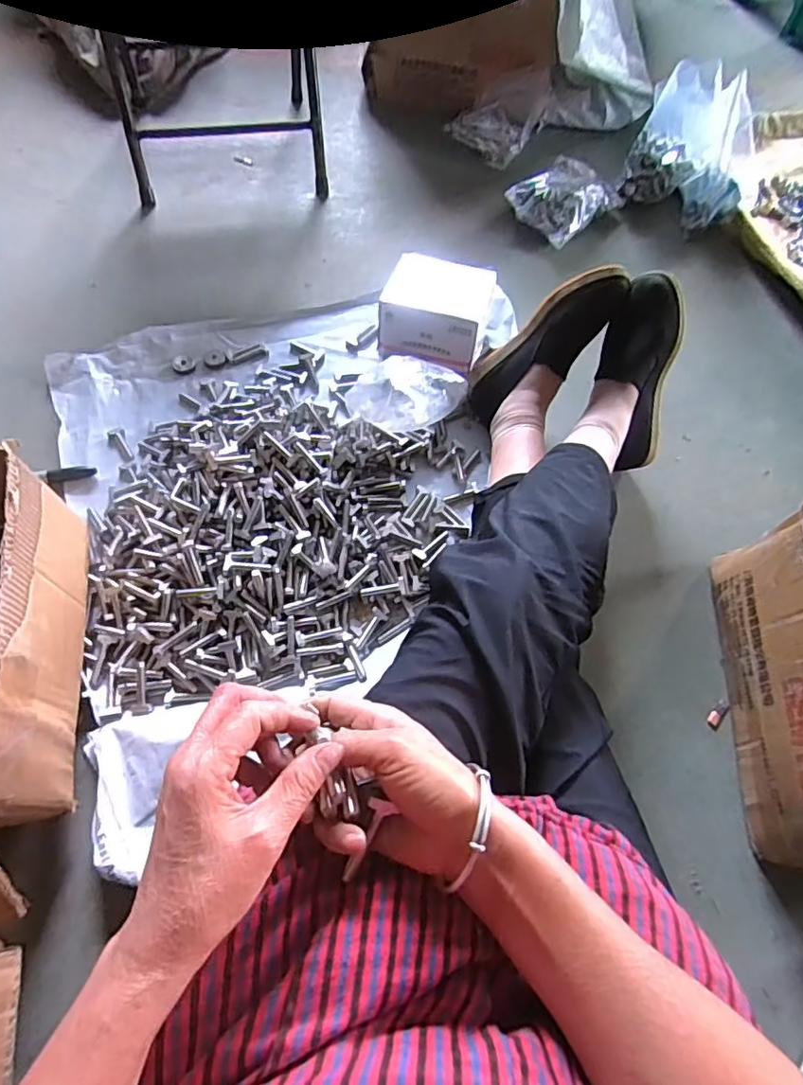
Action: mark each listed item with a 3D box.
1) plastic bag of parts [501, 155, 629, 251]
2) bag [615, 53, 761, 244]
[{"bbox_3d":[0.291,-0.616,1.016,0.142,0.065,0.184,40,68,15],"label":"plastic bag of parts"},{"bbox_3d":[0.523,-0.694,0.993,0.209,0.176,0.149,28,66,10],"label":"bag"}]

